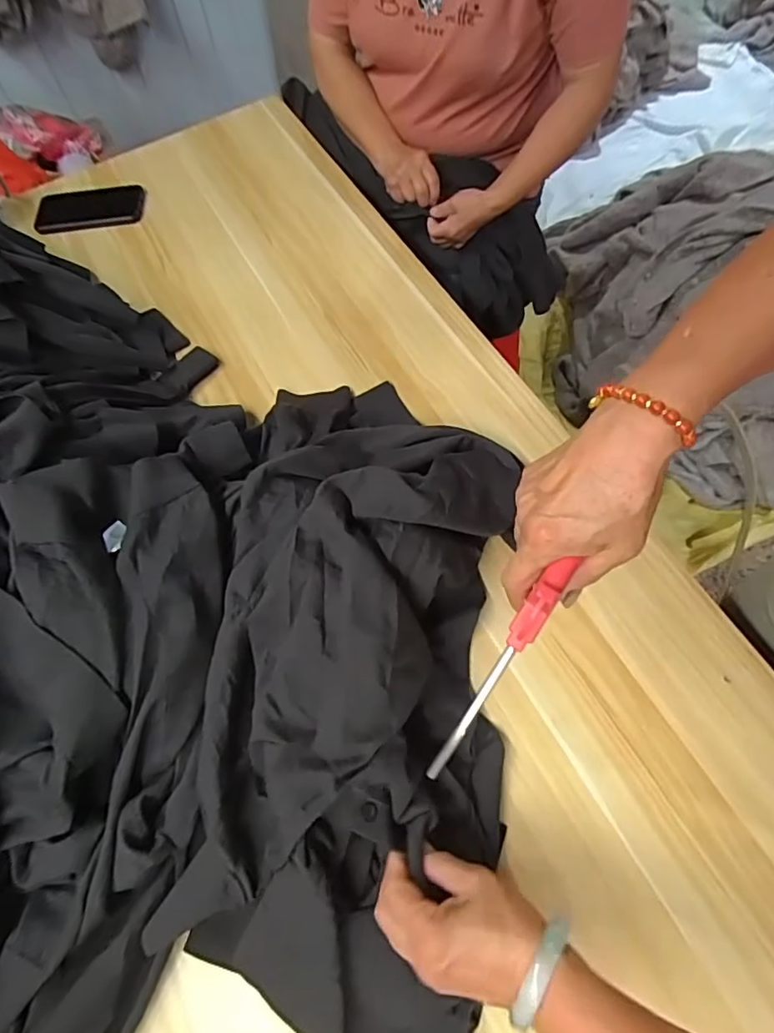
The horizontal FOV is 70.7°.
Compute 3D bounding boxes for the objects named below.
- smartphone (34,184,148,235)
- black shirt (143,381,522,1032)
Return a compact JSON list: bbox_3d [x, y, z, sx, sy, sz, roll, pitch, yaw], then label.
[{"bbox_3d":[-0.444,-0.461,0.812,0.163,0.011,0.082,-6,65,0],"label":"smartphone"},{"bbox_3d":[-0.022,0.119,0.466,0.241,0.125,0.594,2,69,4],"label":"black shirt"}]

